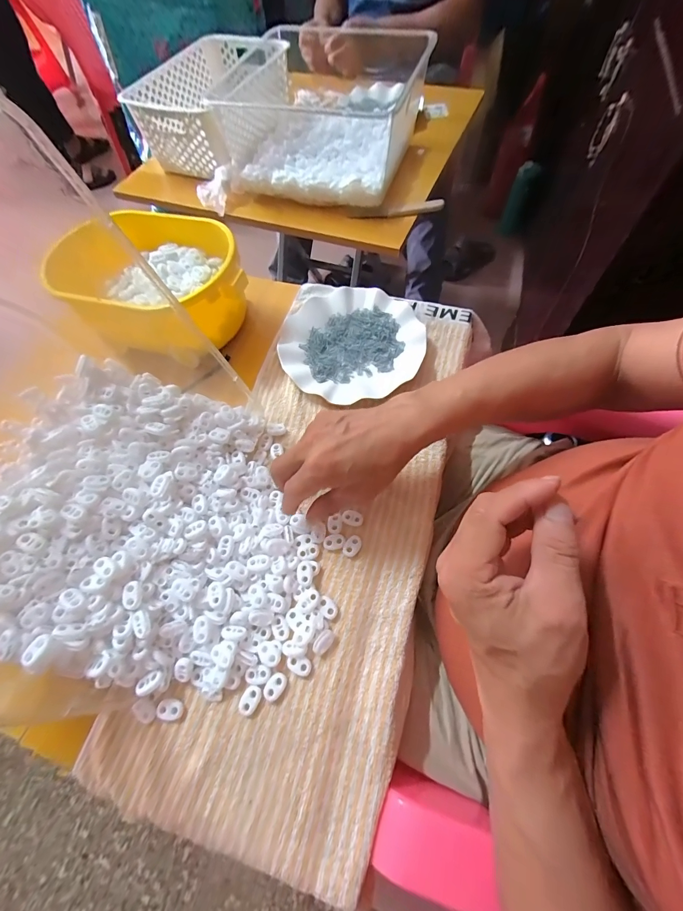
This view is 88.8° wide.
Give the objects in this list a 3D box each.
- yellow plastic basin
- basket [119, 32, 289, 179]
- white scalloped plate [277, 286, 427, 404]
[{"bbox_3d":[-0.225,-0.225,0.463,0.210,0.093,0.157,7,64,8],"label":"yellow plastic basin"},{"bbox_3d":[-0.242,-0.706,0.703,0.228,0.108,0.336,18,66,12],"label":"basket"},{"bbox_3d":[0.012,-0.149,0.462,0.184,0.020,0.179,-1,65,2],"label":"white scalloped plate"}]

